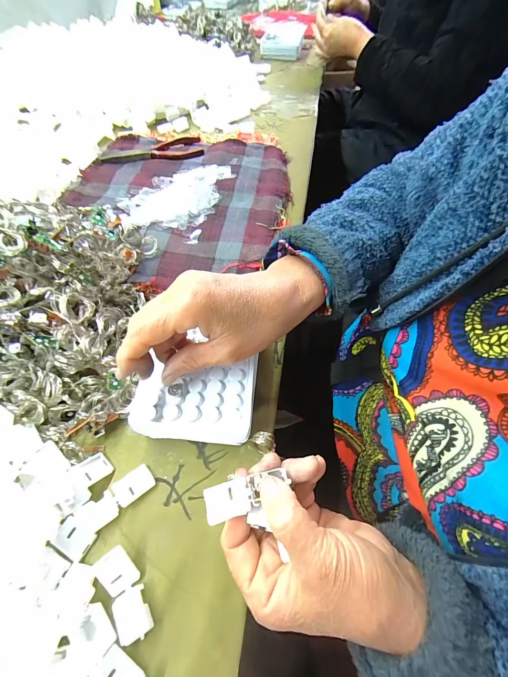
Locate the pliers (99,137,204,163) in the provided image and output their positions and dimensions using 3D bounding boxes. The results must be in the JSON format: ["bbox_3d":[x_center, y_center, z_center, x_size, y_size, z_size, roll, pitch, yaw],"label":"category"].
[{"bbox_3d":[-0.160,-0.297,0.467,0.154,0.006,0.057,-8,60,-6],"label":"pliers"}]

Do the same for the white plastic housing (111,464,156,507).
[{"bbox_3d":[-0.094,0.114,0.232,0.028,0.006,0.020,-36,66,-20],"label":"white plastic housing"}]

